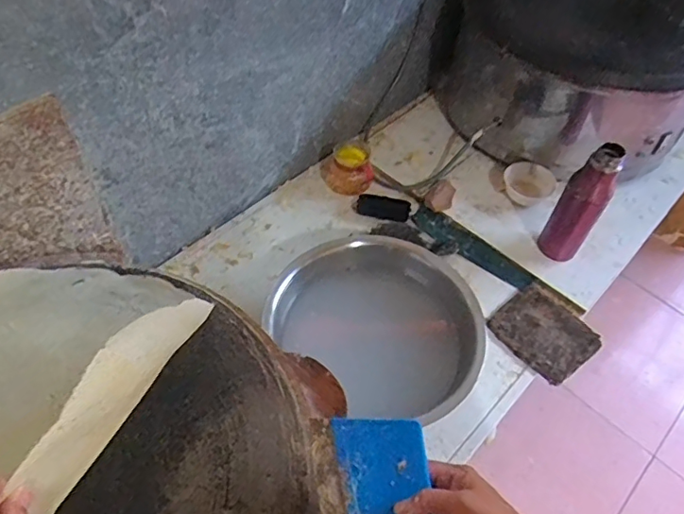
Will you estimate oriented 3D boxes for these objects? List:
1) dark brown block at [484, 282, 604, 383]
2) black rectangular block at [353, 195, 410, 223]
[{"bbox_3d":[0.366,0.136,0.970,0.142,0.027,0.161,-32,61,-25],"label":"dark brown block"},{"bbox_3d":[0.087,-0.106,1.145,0.118,0.030,0.053,18,54,10],"label":"black rectangular block"}]

